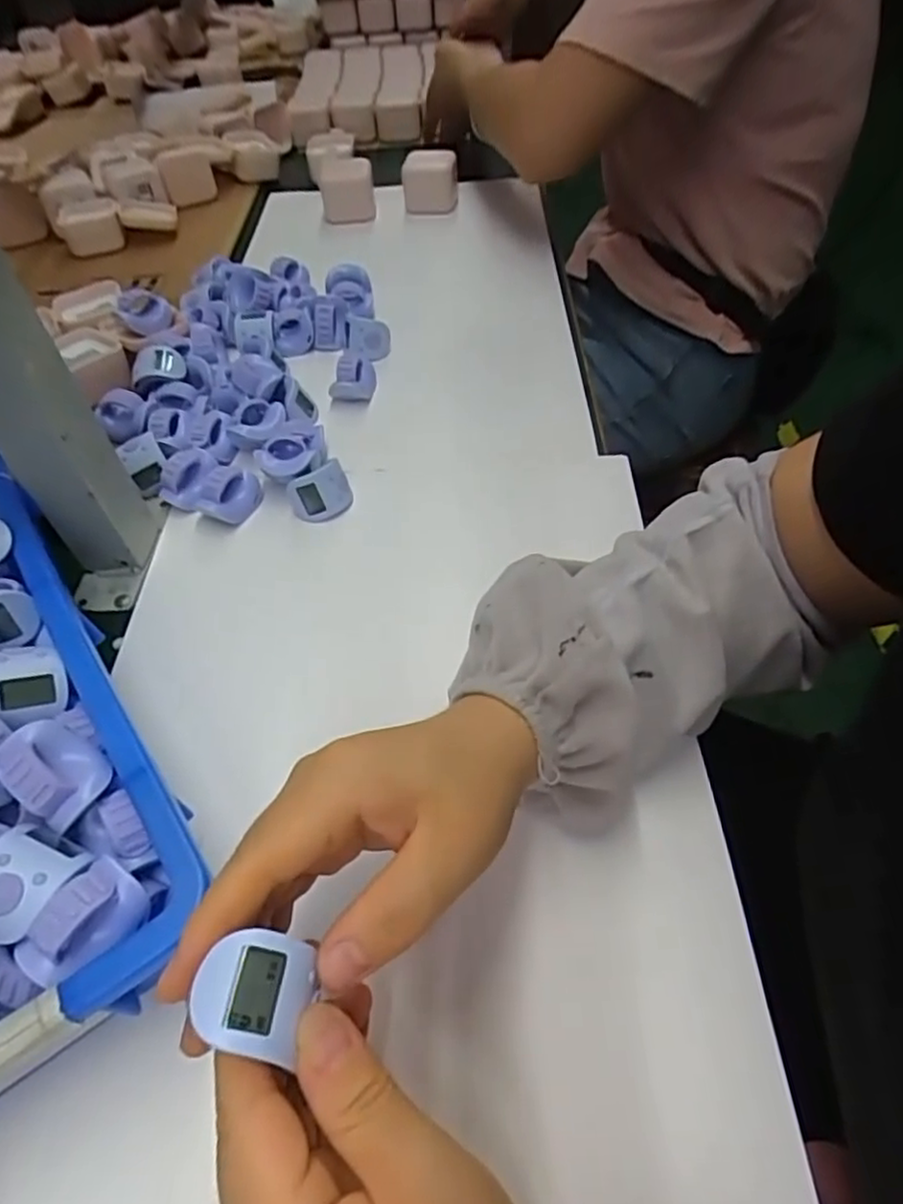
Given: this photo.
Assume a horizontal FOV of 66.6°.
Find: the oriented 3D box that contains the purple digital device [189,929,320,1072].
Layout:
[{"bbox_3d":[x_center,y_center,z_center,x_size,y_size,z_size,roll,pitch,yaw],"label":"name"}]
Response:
[{"bbox_3d":[-0.056,0.111,0.195,0.031,0.015,0.028,19,46,-16],"label":"purple digital device"}]

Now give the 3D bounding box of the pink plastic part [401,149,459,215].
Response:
[{"bbox_3d":[-0.025,-0.462,0.759,0.062,0.051,0.054,-3,51,3],"label":"pink plastic part"}]

